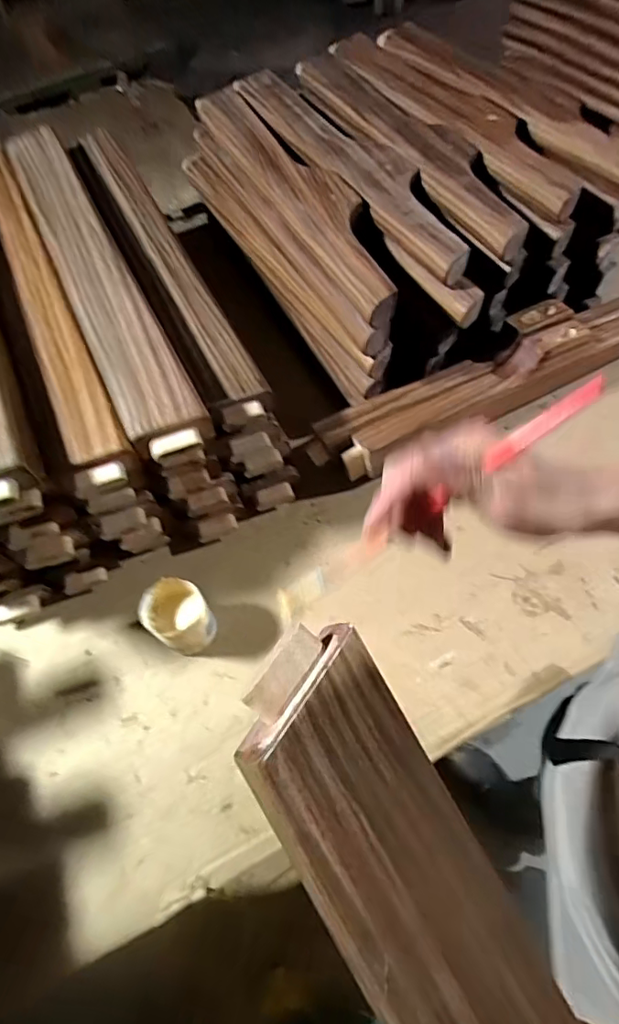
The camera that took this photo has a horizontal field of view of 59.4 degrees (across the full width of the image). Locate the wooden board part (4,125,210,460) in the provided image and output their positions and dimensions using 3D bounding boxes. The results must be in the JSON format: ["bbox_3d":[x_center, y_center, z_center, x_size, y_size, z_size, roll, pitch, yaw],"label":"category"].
[{"bbox_3d":[-0.282,-0.325,0.679,0.083,0.021,0.677,-24,62,-11],"label":"wooden board part"}]

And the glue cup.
[{"bbox_3d":[-0.141,0.115,0.589,0.061,0.063,0.066,-1,60,2],"label":"glue cup"}]

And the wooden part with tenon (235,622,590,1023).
[{"bbox_3d":[0.051,0.181,0.259,0.080,0.035,0.255,-31,88,-15],"label":"wooden part with tenon"}]

